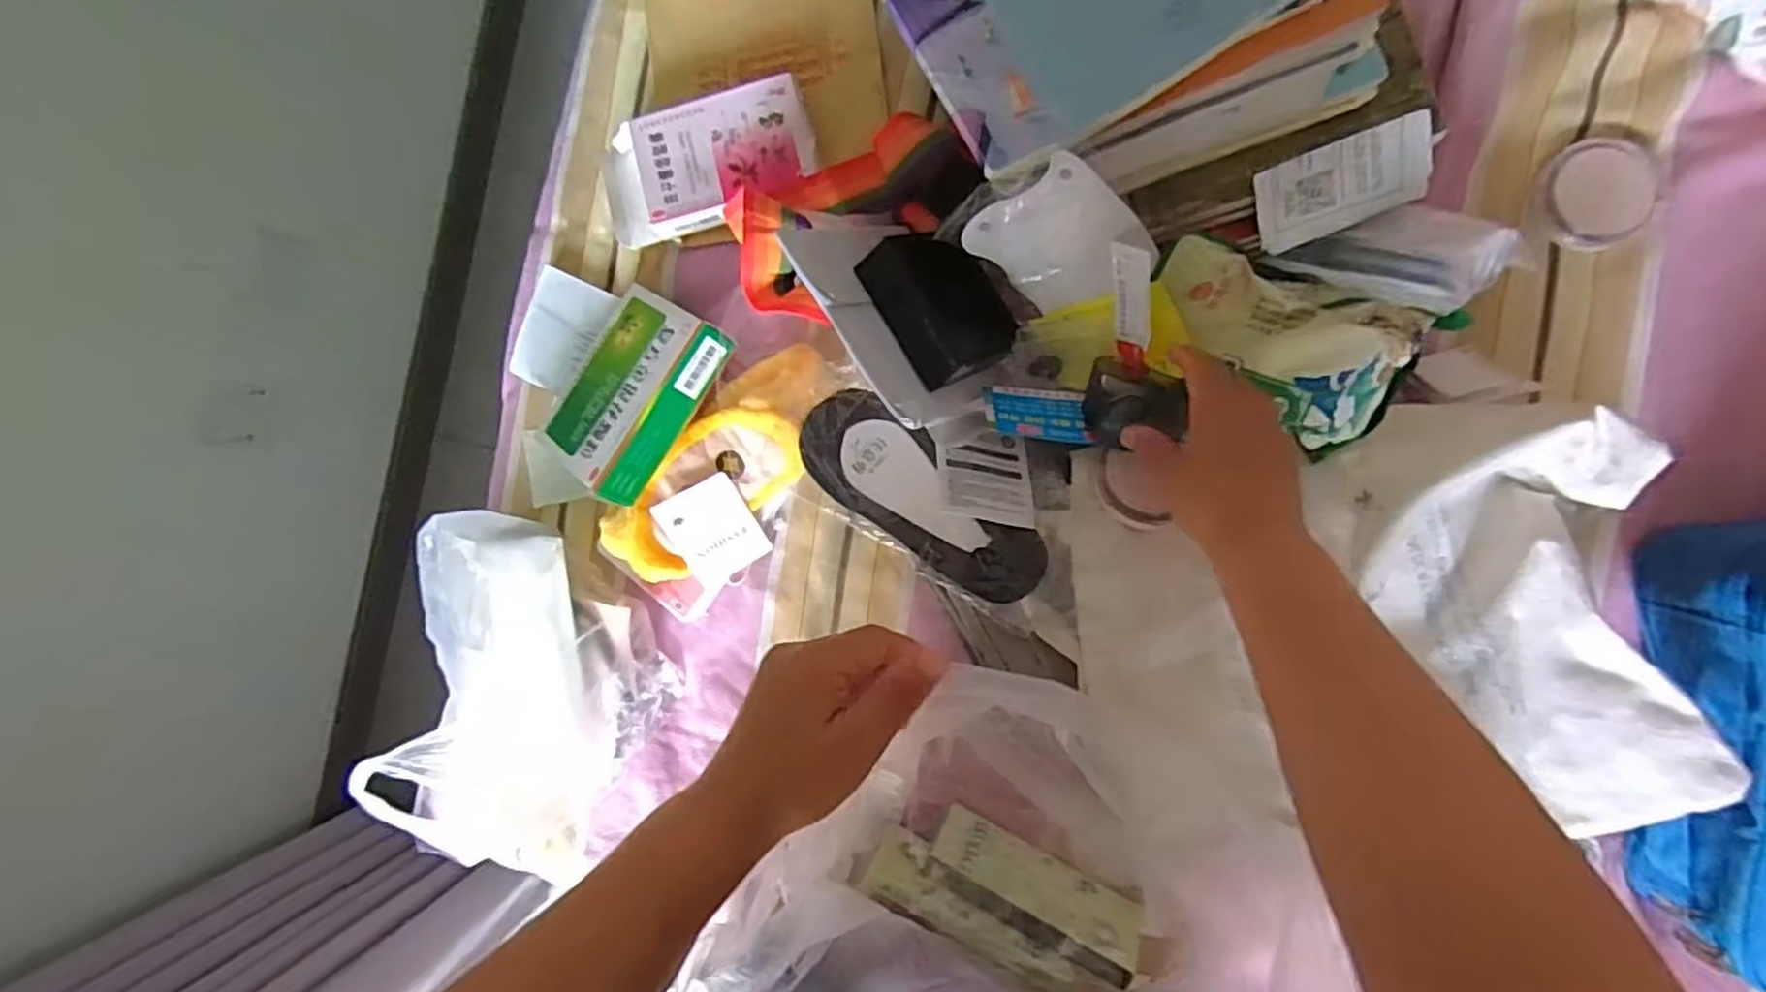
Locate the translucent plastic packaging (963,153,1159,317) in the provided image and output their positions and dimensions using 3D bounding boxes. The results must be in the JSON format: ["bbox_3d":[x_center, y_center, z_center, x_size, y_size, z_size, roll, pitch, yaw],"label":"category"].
[{"bbox_3d":[0.107,-0.155,0.464,0.087,0.108,0.016,-19,59,39],"label":"translucent plastic packaging"}]

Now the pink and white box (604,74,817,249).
[{"bbox_3d":[-0.141,-0.267,0.609,0.176,0.040,0.100,-12,89,8],"label":"pink and white box"}]

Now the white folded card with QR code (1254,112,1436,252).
[{"bbox_3d":[0.282,-0.190,0.464,0.101,0.005,0.052,-20,117,8],"label":"white folded card with QR code"}]

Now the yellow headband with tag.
[{"bbox_3d":[-0.134,0.005,0.603,0.181,0.056,0.101,-42,85,7],"label":"yellow headband with tag"}]

